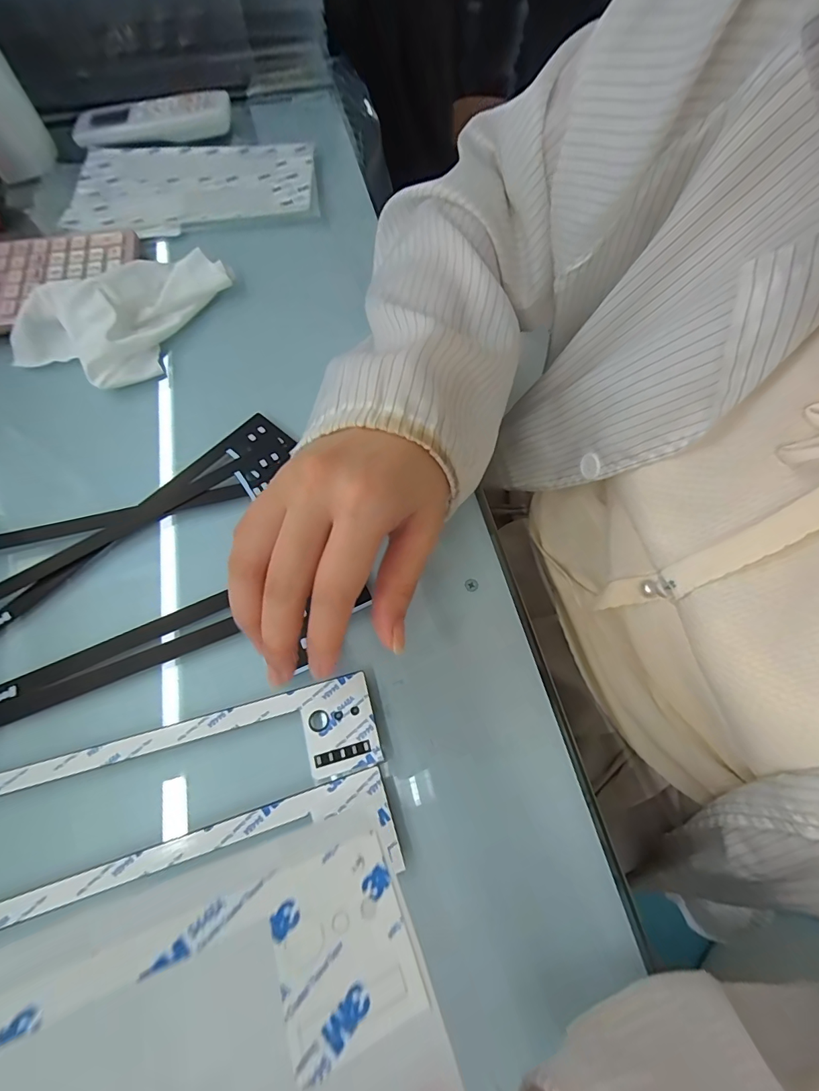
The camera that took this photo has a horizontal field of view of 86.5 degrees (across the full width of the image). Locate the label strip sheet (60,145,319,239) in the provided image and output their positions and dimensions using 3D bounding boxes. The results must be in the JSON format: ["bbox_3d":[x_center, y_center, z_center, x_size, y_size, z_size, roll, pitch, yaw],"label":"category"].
[{"bbox_3d":[-0.211,-0.358,0.431,0.234,0.007,0.148,-8,65,-1],"label":"label strip sheet"}]

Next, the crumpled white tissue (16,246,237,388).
[{"bbox_3d":[-0.231,-0.191,0.342,0.122,0.028,0.136,17,65,11],"label":"crumpled white tissue"}]

